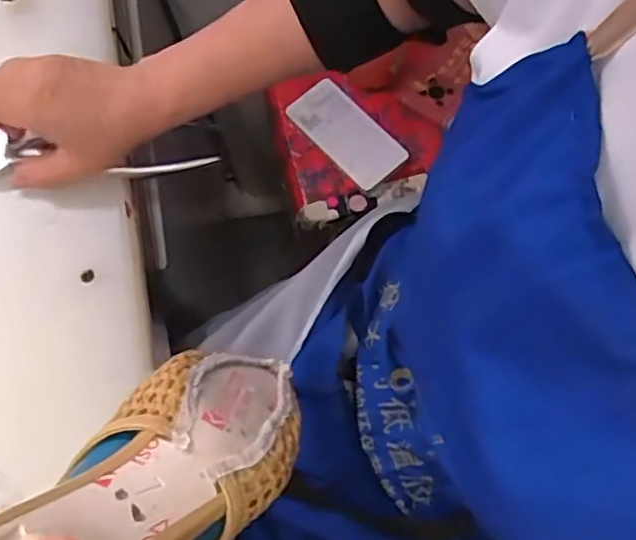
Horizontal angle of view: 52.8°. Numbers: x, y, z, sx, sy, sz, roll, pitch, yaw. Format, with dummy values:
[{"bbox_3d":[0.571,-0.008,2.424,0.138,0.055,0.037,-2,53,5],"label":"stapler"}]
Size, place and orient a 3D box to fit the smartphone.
[{"bbox_3d":[0.032,-0.158,0.729,0.066,0.014,0.142,-40,72,-10],"label":"smartphone"}]

